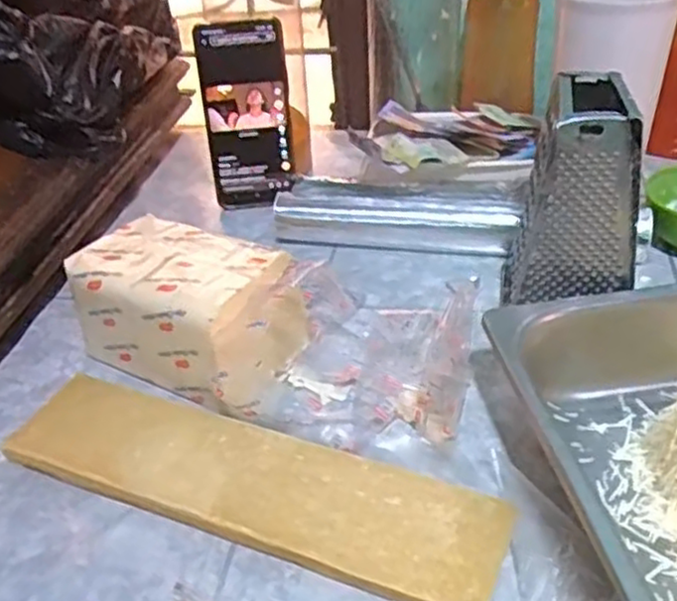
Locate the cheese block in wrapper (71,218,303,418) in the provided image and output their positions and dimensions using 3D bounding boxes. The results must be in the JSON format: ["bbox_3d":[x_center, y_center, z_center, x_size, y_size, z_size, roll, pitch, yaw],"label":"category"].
[{"bbox_3d":[-0.098,0.003,0.489,0.155,0.064,0.100,22,44,33],"label":"cheese block in wrapper"}]

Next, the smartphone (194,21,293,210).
[{"bbox_3d":[-0.081,-0.166,0.656,0.073,0.164,0.013,-7,23,-5],"label":"smartphone"}]

